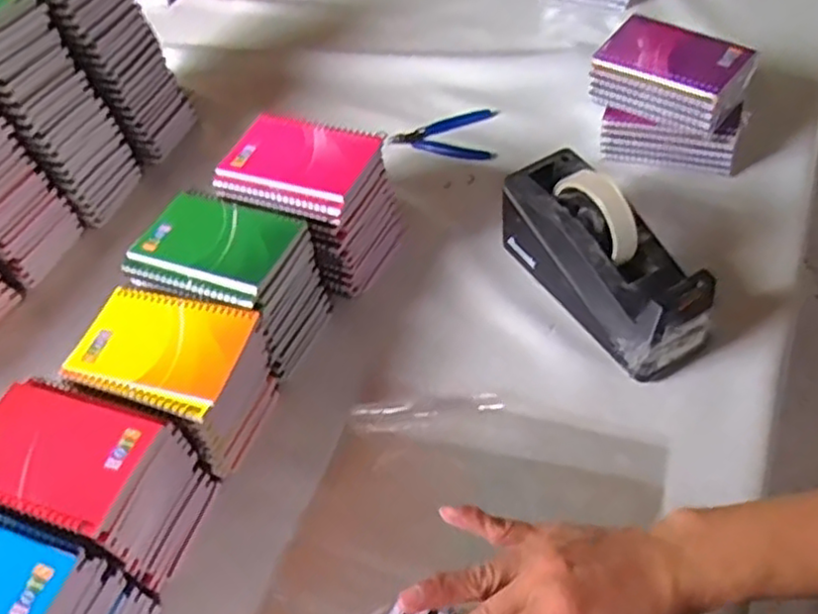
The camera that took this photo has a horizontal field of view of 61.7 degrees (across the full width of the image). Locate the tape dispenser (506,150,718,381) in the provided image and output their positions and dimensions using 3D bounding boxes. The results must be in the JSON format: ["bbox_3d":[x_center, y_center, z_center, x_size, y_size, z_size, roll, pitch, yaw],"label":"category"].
[{"bbox_3d":[0.169,-0.047,0.599,0.075,0.121,0.206,-28,54,-16],"label":"tape dispenser"}]

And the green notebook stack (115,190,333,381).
[{"bbox_3d":[-0.157,-0.022,0.613,0.137,0.113,0.102,18,56,19],"label":"green notebook stack"}]

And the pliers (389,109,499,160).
[{"bbox_3d":[0.041,-0.205,0.810,0.120,0.008,0.089,1,52,6],"label":"pliers"}]

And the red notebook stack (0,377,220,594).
[{"bbox_3d":[-0.237,0.129,0.510,0.132,0.104,0.091,13,54,16],"label":"red notebook stack"}]

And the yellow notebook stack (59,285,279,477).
[{"bbox_3d":[-0.185,0.060,0.562,0.138,0.105,0.097,12,54,15],"label":"yellow notebook stack"}]

